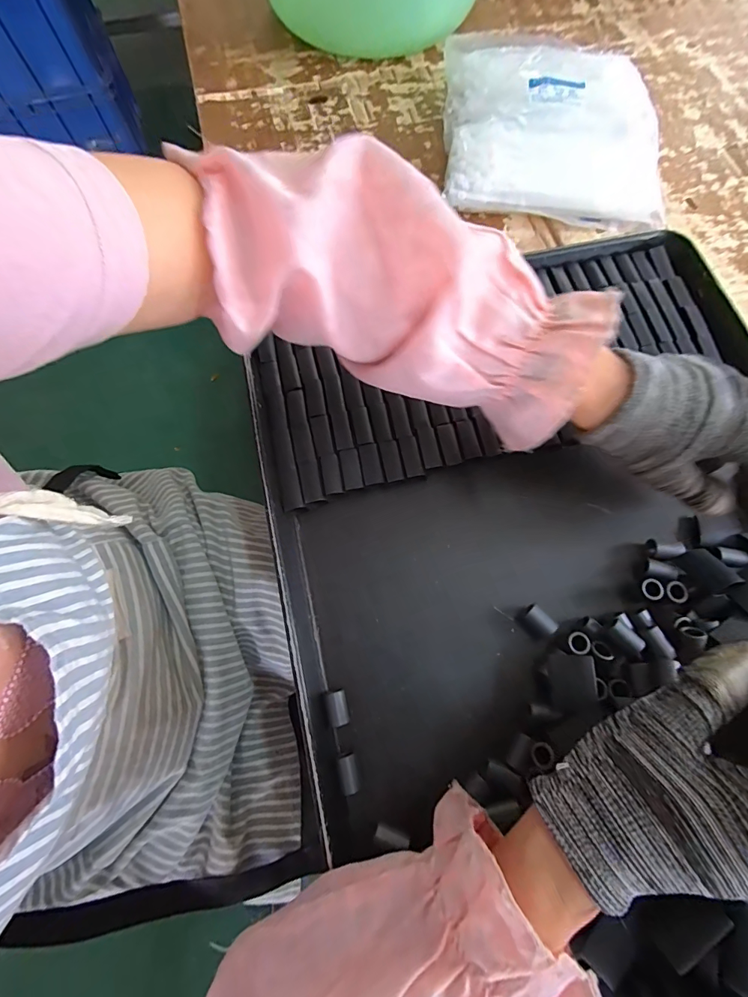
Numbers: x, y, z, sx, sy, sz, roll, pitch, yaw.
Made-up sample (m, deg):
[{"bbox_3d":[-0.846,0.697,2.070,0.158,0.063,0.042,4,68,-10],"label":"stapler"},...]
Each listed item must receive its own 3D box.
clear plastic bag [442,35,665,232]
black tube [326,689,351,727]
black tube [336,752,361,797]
[{"bbox_3d":[0.167,-0.380,0.410,0.199,0.040,0.256,0,72,0],"label":"clear plastic bag"},{"bbox_3d":[-0.022,0.130,0.262,0.011,0.012,0.019,-15,72,-4],"label":"black tube"},{"bbox_3d":[-0.015,0.163,0.249,0.011,0.009,0.020,-14,72,-4],"label":"black tube"}]

